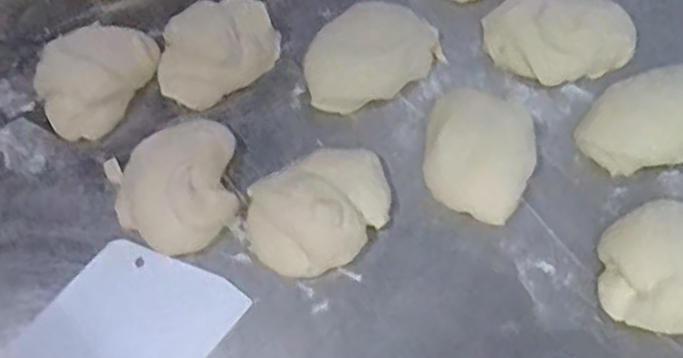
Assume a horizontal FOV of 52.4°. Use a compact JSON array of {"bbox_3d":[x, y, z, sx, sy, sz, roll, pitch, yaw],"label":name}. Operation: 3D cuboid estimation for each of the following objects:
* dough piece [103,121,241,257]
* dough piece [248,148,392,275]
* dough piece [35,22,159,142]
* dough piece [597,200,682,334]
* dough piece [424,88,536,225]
[{"bbox_3d":[-0.134,0.002,0.568,0.107,0.058,0.108,0,66,-1],"label":"dough piece"},{"bbox_3d":[-0.018,0.023,0.565,0.121,0.039,0.097,-19,64,-6],"label":"dough piece"},{"bbox_3d":[-0.226,-0.094,0.626,0.091,0.036,0.114,31,69,16],"label":"dough piece"},{"bbox_3d":[0.257,0.068,0.529,0.108,0.032,0.093,11,66,4],"label":"dough piece"},{"bbox_3d":[0.116,-0.025,0.585,0.092,0.037,0.117,11,65,8],"label":"dough piece"}]

